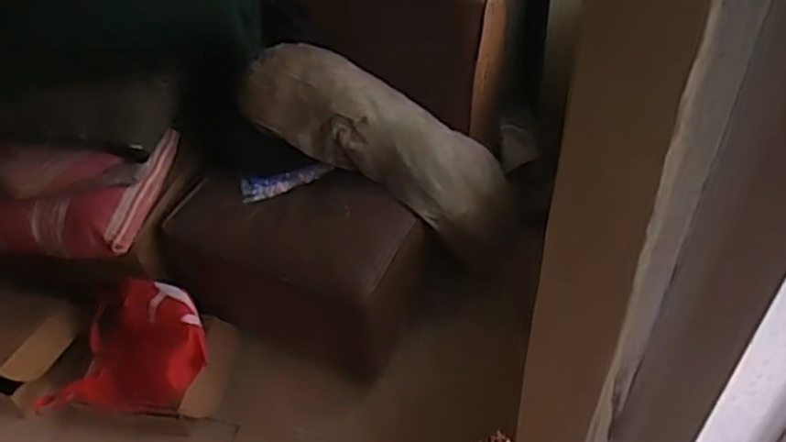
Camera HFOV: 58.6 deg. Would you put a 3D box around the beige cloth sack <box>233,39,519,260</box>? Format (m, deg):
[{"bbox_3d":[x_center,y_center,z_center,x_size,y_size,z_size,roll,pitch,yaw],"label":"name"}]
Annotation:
[{"bbox_3d":[-0.030,-0.166,1.513,0.627,0.142,0.195,32,55,-3],"label":"beige cloth sack"}]

